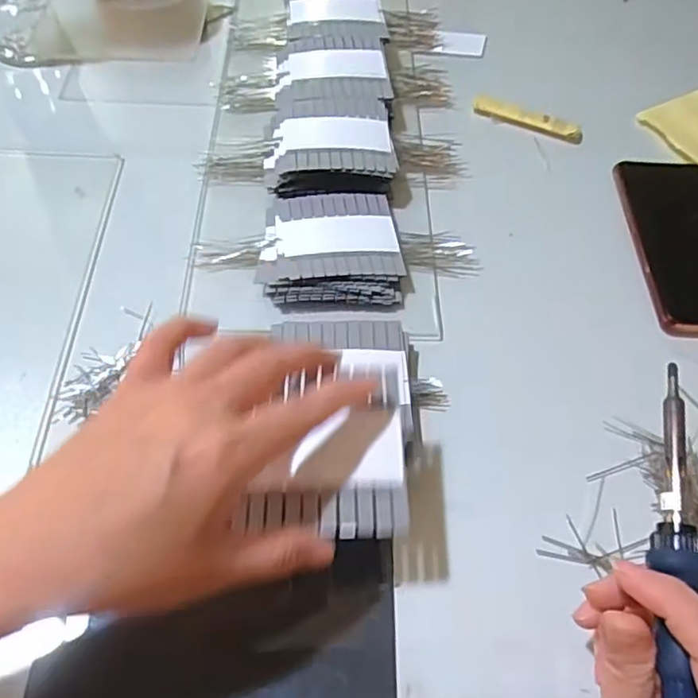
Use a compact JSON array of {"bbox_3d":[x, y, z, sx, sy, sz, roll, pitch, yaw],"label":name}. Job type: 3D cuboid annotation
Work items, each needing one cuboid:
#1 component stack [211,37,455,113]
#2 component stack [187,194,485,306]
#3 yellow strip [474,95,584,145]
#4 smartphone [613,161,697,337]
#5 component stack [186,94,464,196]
[{"bbox_3d":[-0.010,-0.225,0.519,0.195,0.036,0.089,-2,58,-4],"label":"component stack"},{"bbox_3d":[-0.007,-0.070,0.431,0.188,0.024,0.091,0,58,-3],"label":"component stack"},{"bbox_3d":[0.153,-0.197,0.529,0.095,0.011,0.014,19,59,9],"label":"yellow strip"},{"bbox_3d":[0.248,-0.078,0.457,0.077,0.009,0.161,1,58,-2],"label":"smartphone"},{"bbox_3d":[-0.011,-0.153,0.475,0.202,0.034,0.087,-5,59,-6],"label":"component stack"}]

